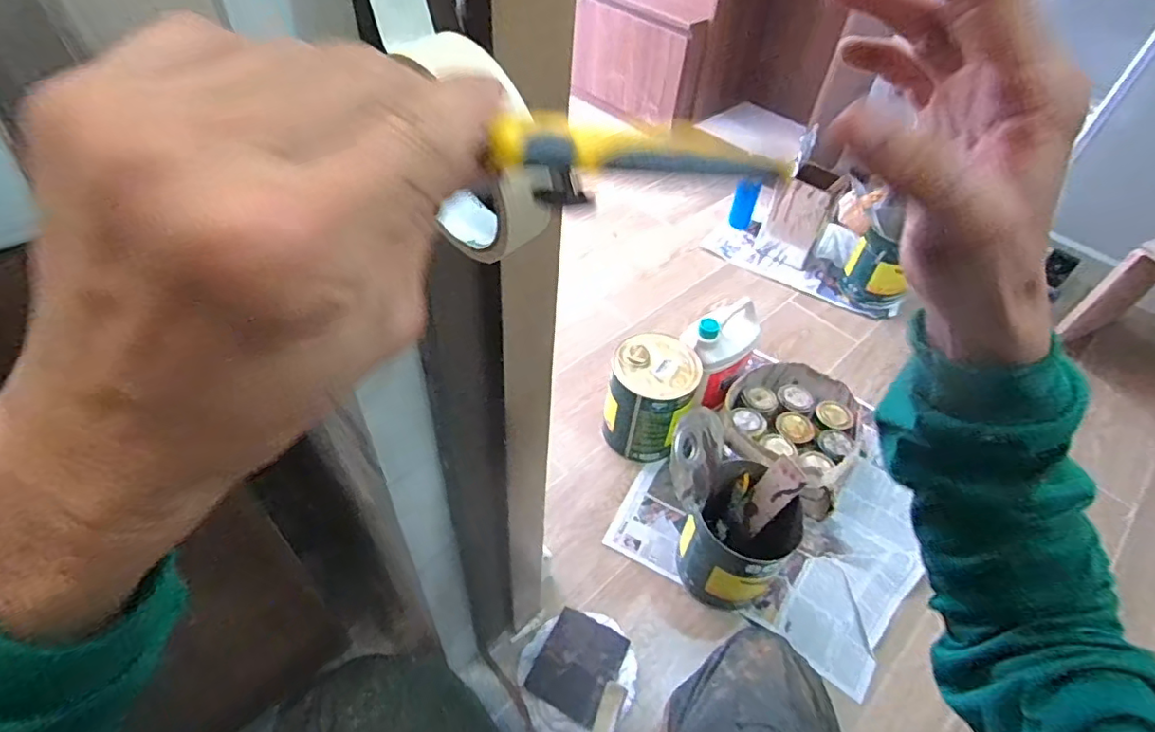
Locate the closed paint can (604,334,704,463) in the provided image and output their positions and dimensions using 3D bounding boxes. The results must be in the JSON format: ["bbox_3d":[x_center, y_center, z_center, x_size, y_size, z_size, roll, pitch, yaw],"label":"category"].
[{"bbox_3d":[0.140,0.060,1.110,0.156,0.192,0.156,3,48,-3],"label":"closed paint can"}]

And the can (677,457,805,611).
[{"bbox_3d":[0.254,0.281,0.935,0.156,0.194,0.162,3,48,-3],"label":"can"}]

